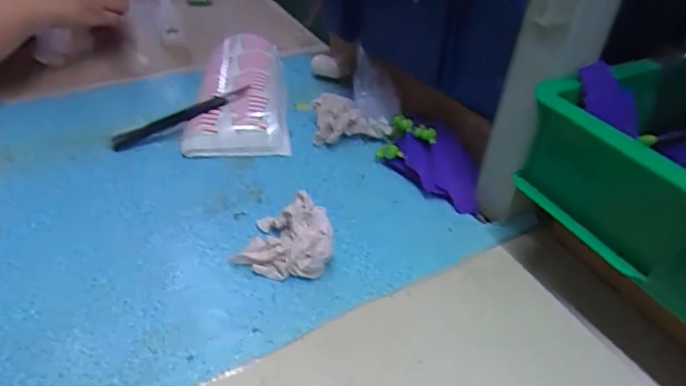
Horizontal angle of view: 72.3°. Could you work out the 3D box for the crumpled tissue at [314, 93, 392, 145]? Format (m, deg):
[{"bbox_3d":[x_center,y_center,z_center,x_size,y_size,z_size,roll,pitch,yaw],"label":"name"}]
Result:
[{"bbox_3d":[0.007,-0.082,0.505,0.078,0.032,0.053,-4,39,-7],"label":"crumpled tissue"}]

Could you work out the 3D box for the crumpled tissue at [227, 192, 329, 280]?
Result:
[{"bbox_3d":[-0.045,0.033,0.365,0.072,0.037,0.058,4,38,3],"label":"crumpled tissue"}]

